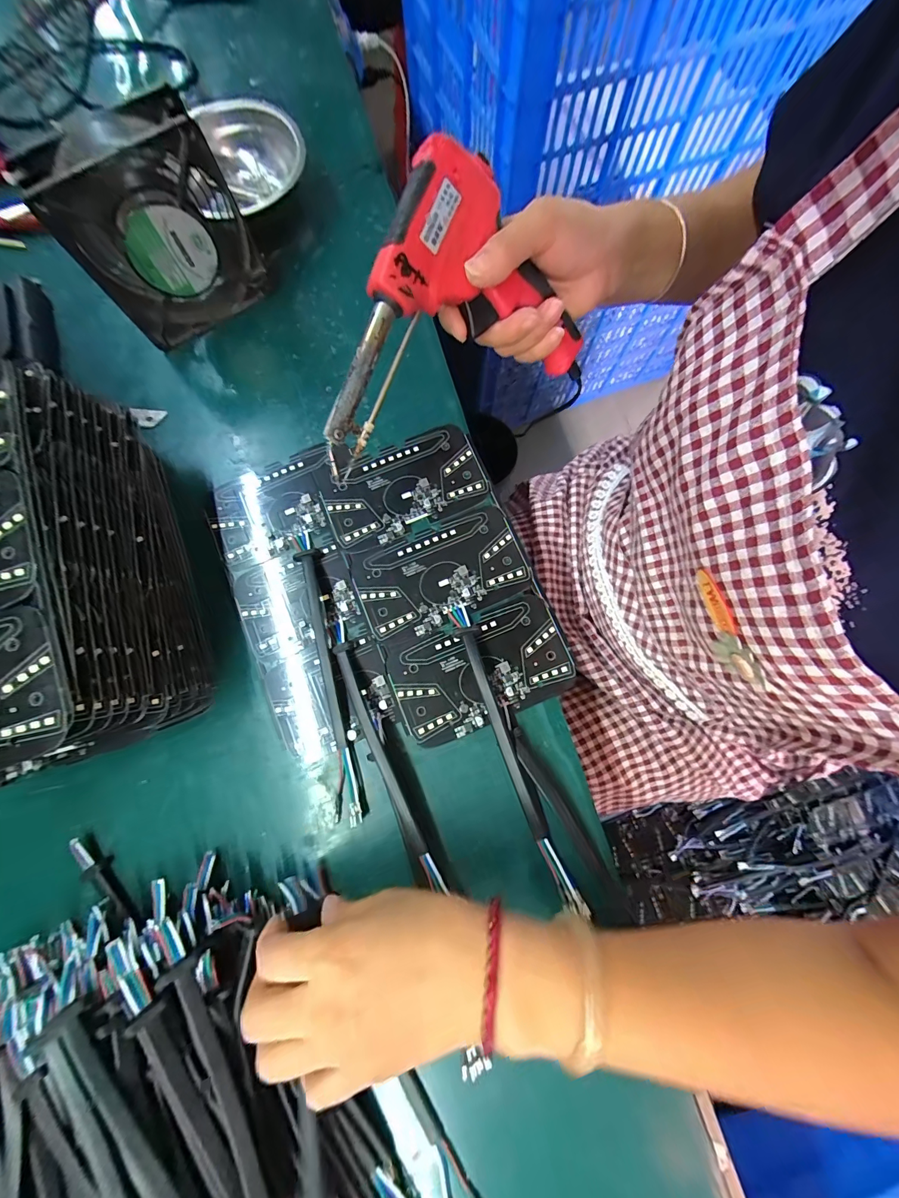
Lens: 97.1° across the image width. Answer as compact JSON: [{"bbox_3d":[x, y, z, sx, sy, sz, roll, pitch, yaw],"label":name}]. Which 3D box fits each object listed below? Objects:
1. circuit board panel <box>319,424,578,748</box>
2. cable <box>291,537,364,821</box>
[{"bbox_3d":[-0.007,-0.019,0.311,0.128,0.006,0.230,-22,80,-4],"label":"circuit board panel"},{"bbox_3d":[-0.095,0.050,0.297,0.021,0.012,0.218,-13,79,-2],"label":"cable"}]

